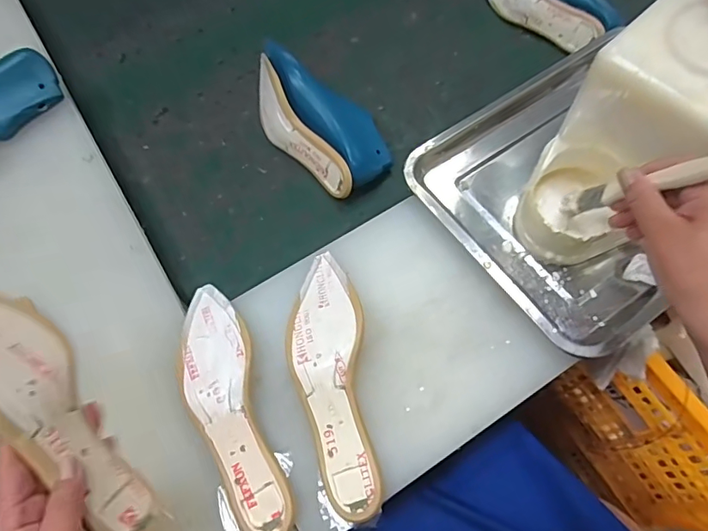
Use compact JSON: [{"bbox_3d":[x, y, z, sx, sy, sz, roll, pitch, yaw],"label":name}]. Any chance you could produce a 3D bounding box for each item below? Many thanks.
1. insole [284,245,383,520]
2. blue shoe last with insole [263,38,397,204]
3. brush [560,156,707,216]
[{"bbox_3d":[-0.021,0.099,0.455,0.069,0.032,0.242,-11,66,-3],"label":"insole"},{"bbox_3d":[-0.050,-0.194,0.634,0.111,0.073,0.237,-40,71,-15],"label":"blue shoe last with insole"},{"bbox_3d":[0.231,-0.066,0.402,0.017,0.138,0.022,37,70,-14],"label":"brush"}]

